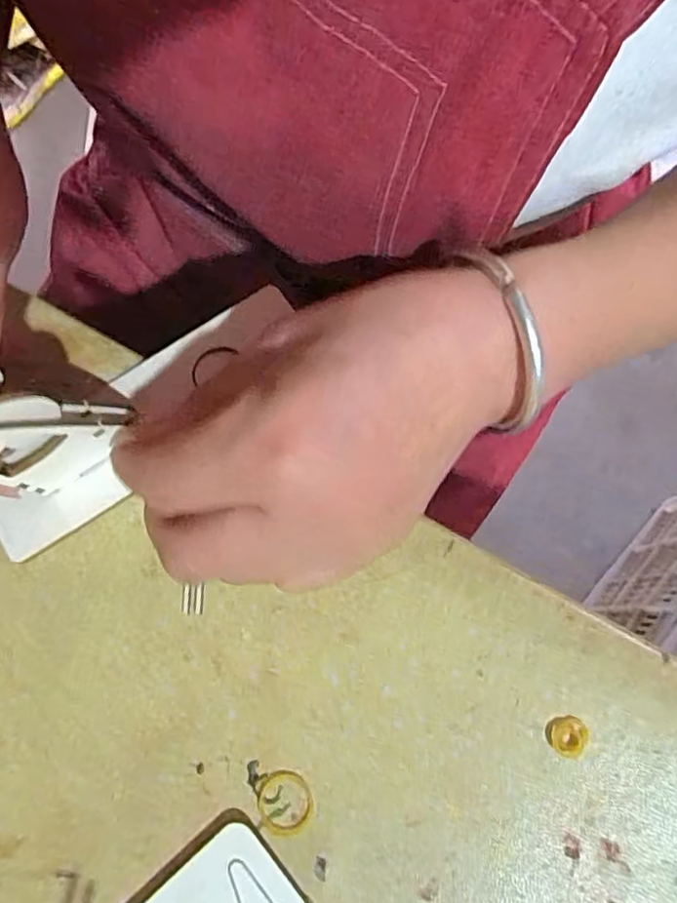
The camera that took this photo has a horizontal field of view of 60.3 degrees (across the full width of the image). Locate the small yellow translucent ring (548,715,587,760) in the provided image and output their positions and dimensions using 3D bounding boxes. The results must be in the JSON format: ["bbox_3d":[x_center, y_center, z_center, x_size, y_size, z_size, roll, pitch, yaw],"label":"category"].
[{"bbox_3d":[0.082,0.101,0.205,0.012,0.004,0.013,0,76,0],"label":"small yellow translucent ring"}]

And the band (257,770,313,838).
[{"bbox_3d":[-0.019,0.123,0.203,0.019,0.004,0.020,0,76,0],"label":"band"}]

